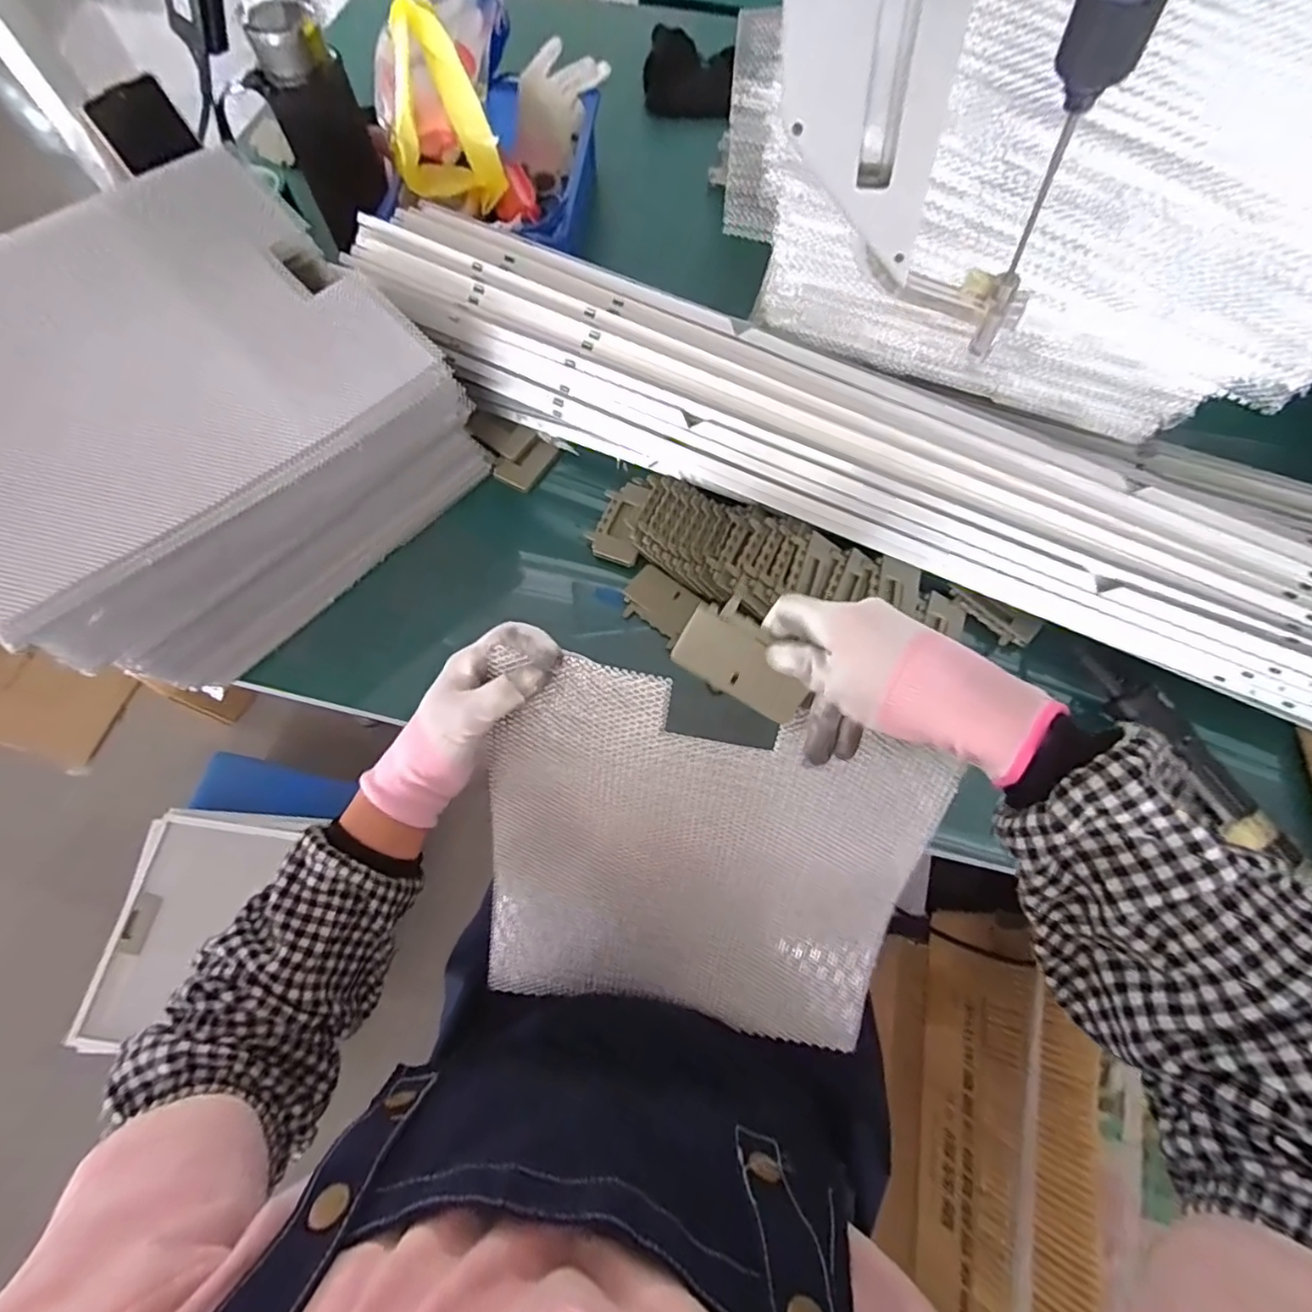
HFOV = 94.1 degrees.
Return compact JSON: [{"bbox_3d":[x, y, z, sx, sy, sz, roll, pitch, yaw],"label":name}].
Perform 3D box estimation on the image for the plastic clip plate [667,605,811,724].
[{"bbox_3d":[0.056,0.004,0.383,0.085,0.004,0.051,25,112,2],"label":"plastic clip plate"}]

